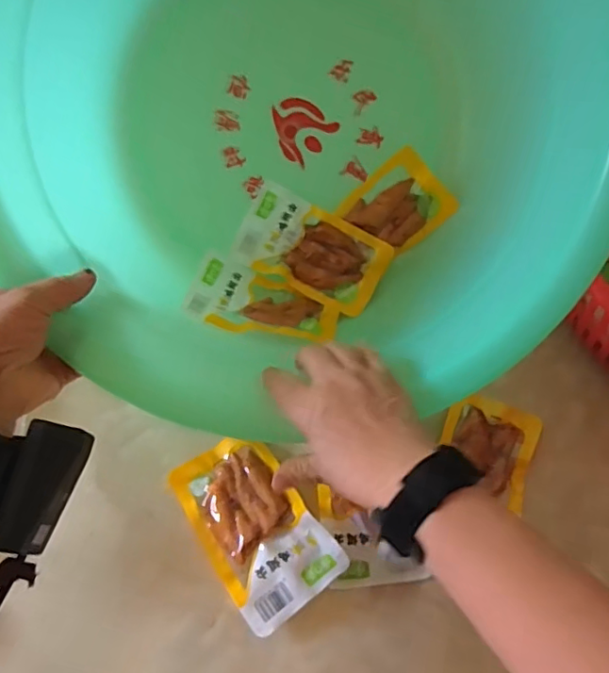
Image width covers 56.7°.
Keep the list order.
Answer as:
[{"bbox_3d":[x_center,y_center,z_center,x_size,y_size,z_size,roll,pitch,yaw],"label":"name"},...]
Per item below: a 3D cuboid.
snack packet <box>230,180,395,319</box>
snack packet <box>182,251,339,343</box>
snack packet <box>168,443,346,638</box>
[{"bbox_3d":[0.007,-0.081,0.535,0.139,0.013,0.078,26,93,3],"label":"snack packet"},{"bbox_3d":[-0.036,-0.029,0.520,0.133,0.027,0.082,14,57,4],"label":"snack packet"},{"bbox_3d":[-0.038,0.144,0.432,0.081,0.019,0.136,-30,64,-22],"label":"snack packet"}]

